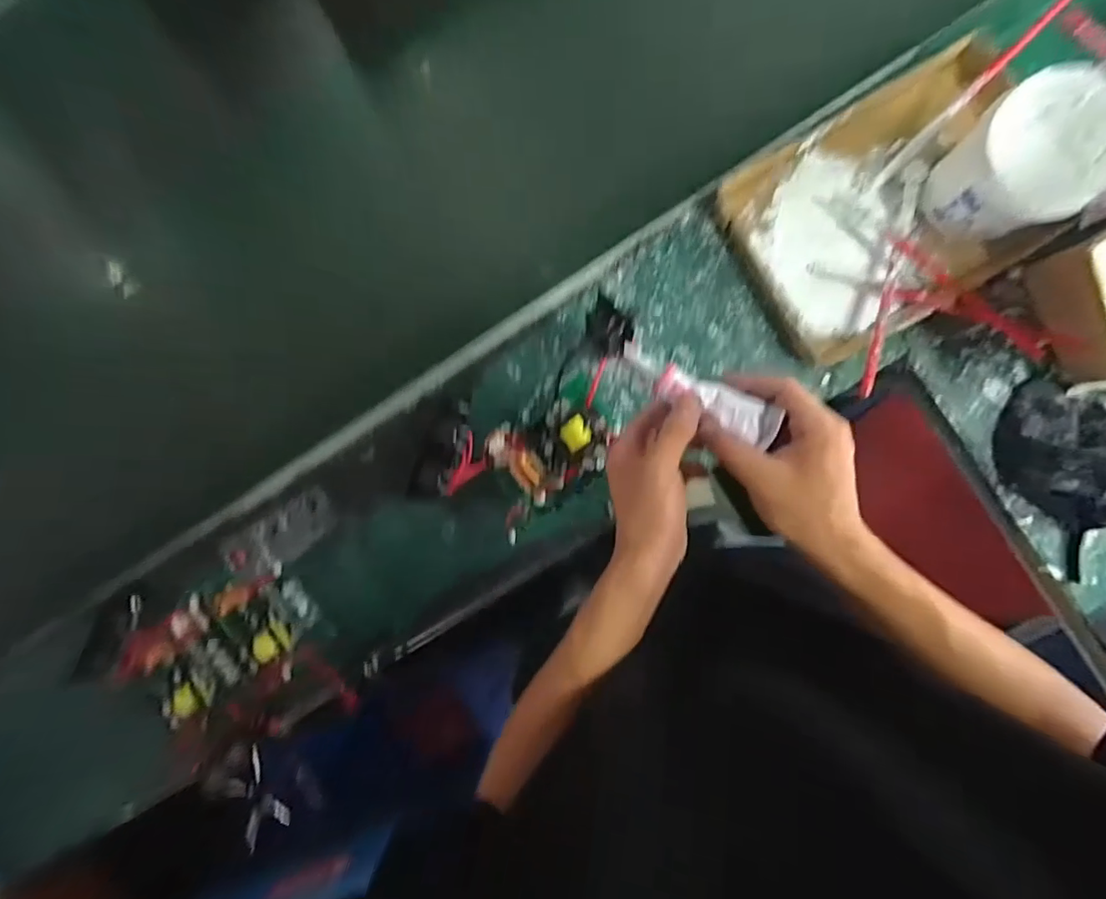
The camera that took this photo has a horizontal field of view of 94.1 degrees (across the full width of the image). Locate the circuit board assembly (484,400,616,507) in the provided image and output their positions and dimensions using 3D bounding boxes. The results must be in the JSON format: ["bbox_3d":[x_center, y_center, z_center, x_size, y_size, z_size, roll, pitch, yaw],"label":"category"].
[{"bbox_3d":[-0.004,-0.002,0.627,0.136,0.034,0.106,-31,87,8],"label":"circuit board assembly"}]

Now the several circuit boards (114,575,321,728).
[{"bbox_3d":[-0.430,0.253,0.672,0.246,0.047,0.189,-27,88,8],"label":"several circuit boards"}]

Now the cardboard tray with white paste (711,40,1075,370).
[{"bbox_3d":[0.379,-0.272,0.578,0.322,0.034,0.242,-30,87,8],"label":"cardboard tray with white paste"}]

